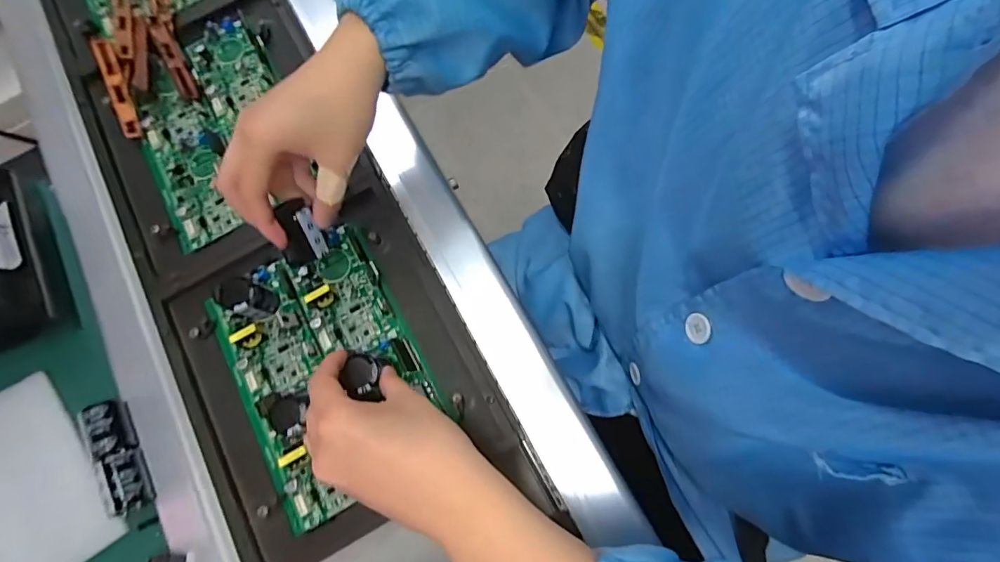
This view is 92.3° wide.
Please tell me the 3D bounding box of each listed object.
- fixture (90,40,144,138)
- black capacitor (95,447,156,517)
[{"bbox_3d":[-0.371,-0.186,0.464,0.019,0.010,0.094,-16,96,-3],"label":"fixture"},{"bbox_3d":[-0.291,0.155,0.375,0.025,0.024,0.045,-26,75,-5],"label":"black capacitor"}]

